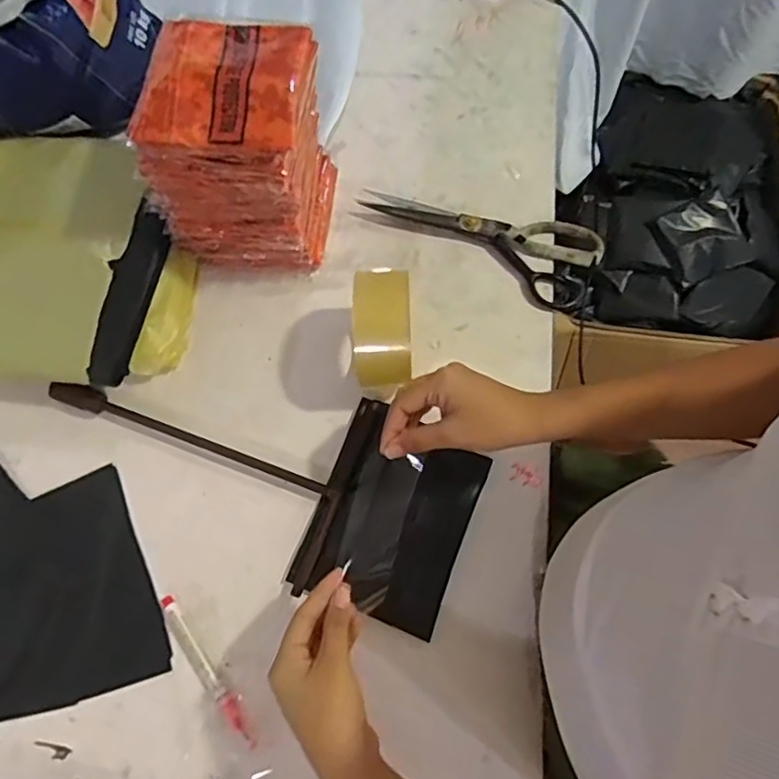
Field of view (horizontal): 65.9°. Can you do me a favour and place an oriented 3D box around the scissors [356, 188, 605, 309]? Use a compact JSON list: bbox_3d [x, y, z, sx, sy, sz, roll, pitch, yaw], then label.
[{"bbox_3d":[0.096,-0.167,0.623,0.241,0.019,0.090,26,74,11],"label":"scissors"}]

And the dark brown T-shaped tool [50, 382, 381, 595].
[{"bbox_3d":[-0.176,0.043,0.557,0.294,0.022,0.177,20,73,9],"label":"dark brown T-shaped tool"}]

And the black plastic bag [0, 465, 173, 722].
[{"bbox_3d":[-0.326,0.194,0.518,0.231,0.012,0.180,-23,71,-6],"label":"black plastic bag"}]

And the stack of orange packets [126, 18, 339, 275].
[{"bbox_3d":[-0.132,-0.213,0.556,0.131,0.192,0.129,5,71,4],"label":"stack of orange packets"}]

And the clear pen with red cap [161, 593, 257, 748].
[{"bbox_3d":[-0.152,0.232,0.499,0.017,0.008,0.139,-38,74,-10],"label":"clear pen with red cap"}]

